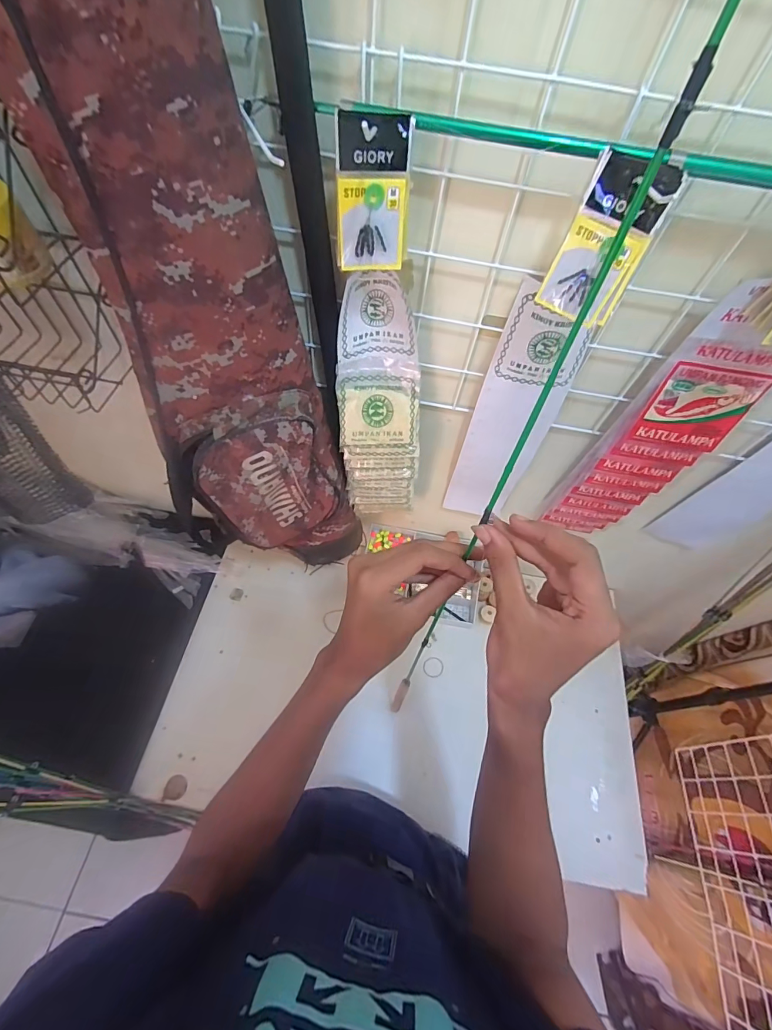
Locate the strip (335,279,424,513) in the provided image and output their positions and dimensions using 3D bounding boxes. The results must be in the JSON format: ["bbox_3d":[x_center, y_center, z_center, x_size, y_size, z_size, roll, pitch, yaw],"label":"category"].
[{"bbox_3d":[-0.005,-0.114,0.526,0.108,0.336,0.063,1,59,-4],"label":"strip"}]

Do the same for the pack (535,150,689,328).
[{"bbox_3d":[0.157,-0.194,0.301,0.056,0.098,0.009,32,42,16],"label":"pack"}]

